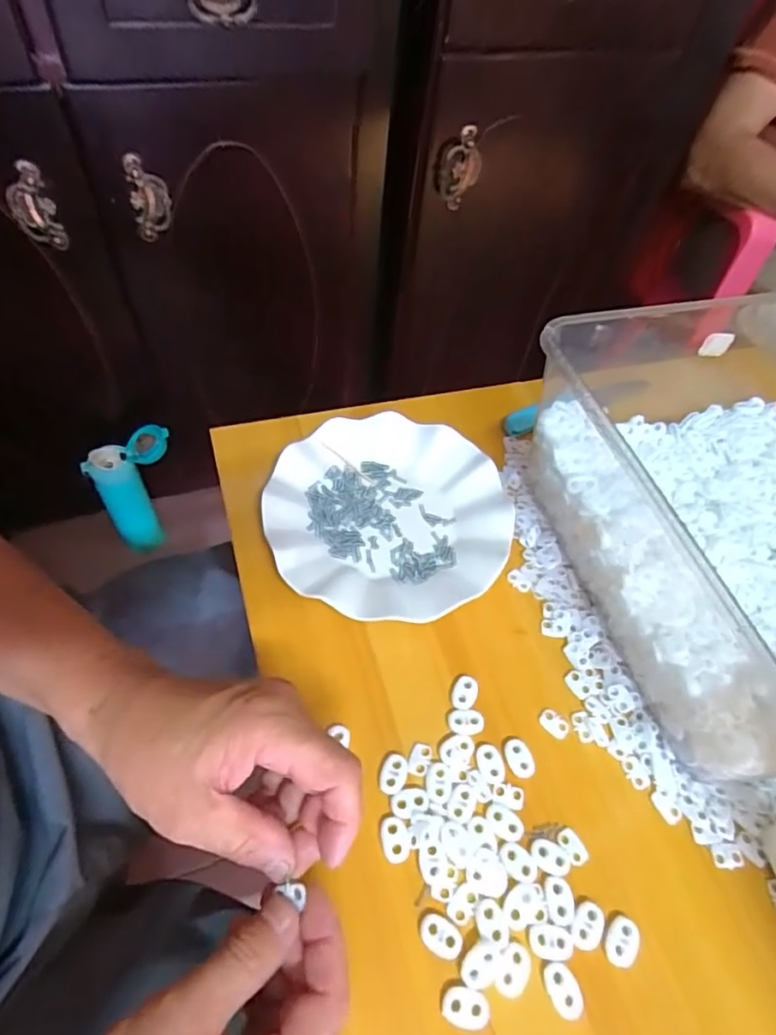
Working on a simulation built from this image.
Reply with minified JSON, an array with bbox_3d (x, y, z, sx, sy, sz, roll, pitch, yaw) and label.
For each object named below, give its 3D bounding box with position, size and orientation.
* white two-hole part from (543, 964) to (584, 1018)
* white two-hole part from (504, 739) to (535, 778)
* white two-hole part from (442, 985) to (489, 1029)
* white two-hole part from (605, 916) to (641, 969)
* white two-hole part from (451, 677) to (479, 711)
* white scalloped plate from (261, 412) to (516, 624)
[{"bbox_3d":[0.090,0.240,0.289,0.016,0.004,0.023,-19,60,-19],"label":"white two-hole part"},{"bbox_3d":[0.082,0.149,0.353,0.015,0.004,0.023,-16,59,-18],"label":"white two-hole part"},{"bbox_3d":[0.039,0.242,0.281,0.023,0.004,0.015,15,55,2],"label":"white two-hole part"},{"bbox_3d":[0.125,0.227,0.305,0.016,0.004,0.023,22,55,7],"label":"white two-hole part"},{"bbox_3d":[0.050,0.116,0.376,0.016,0.009,0.022,17,55,4],"label":"white two-hole part"},{"bbox_3d":[0.000,-0.004,0.437,0.181,0.027,0.177,4,55,-5],"label":"white scalloped plate"}]

